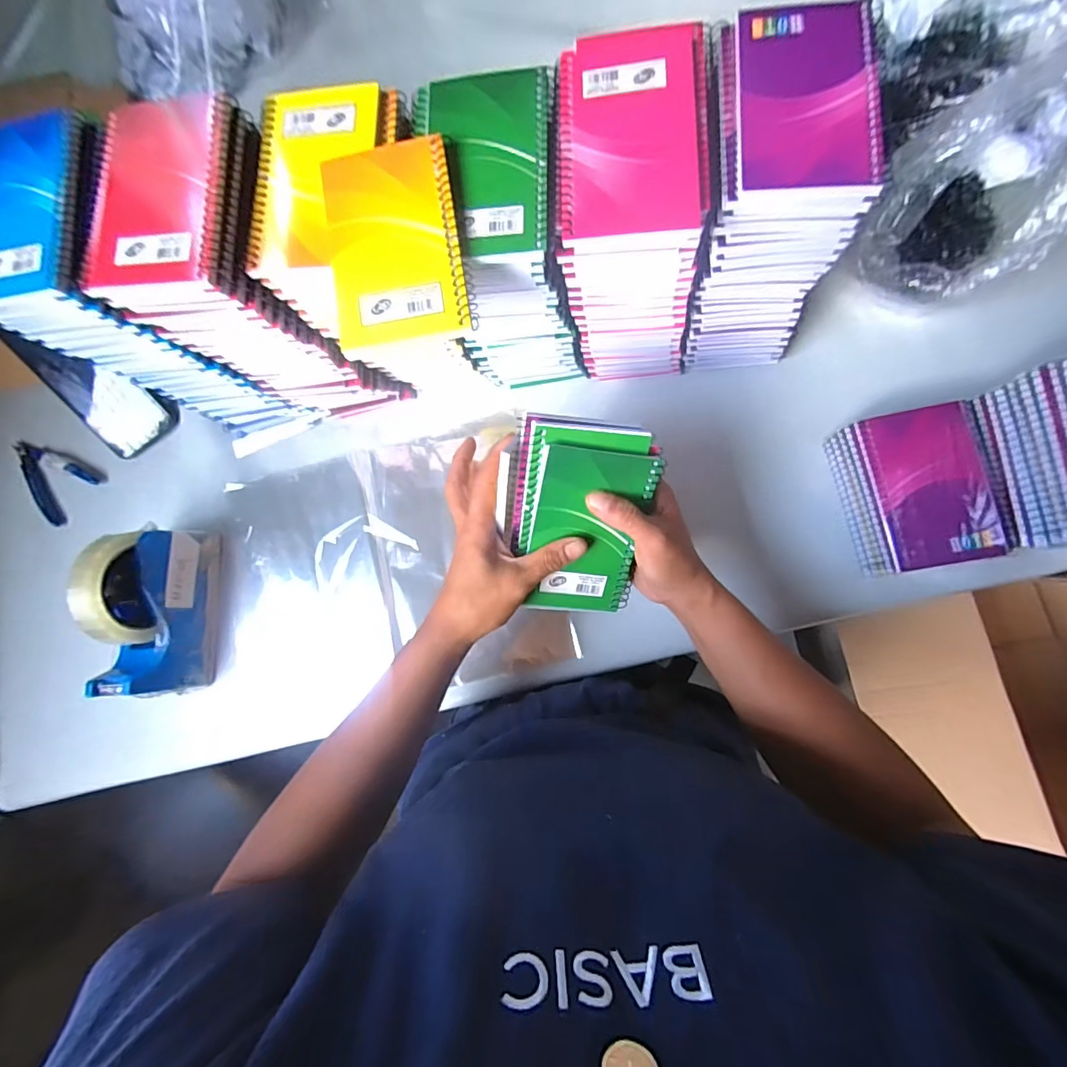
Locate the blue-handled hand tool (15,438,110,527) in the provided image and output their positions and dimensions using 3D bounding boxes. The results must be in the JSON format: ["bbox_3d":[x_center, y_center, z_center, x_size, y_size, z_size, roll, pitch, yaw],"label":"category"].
[{"bbox_3d":[-0.552,-0.072,0.550,0.076,0.012,0.108,-45,80,1],"label":"blue-handled hand tool"}]

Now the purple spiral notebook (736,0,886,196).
[{"bbox_3d":[0.167,-0.267,0.291,0.081,0.007,0.130,2,83,7],"label":"purple spiral notebook"}]

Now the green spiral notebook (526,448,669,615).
[{"bbox_3d":[0.040,0.004,0.351,0.081,0.006,0.132,5,119,-6],"label":"green spiral notebook"}]

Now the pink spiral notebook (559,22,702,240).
[{"bbox_3d":[0.058,-0.248,0.292,0.082,0.008,0.140,-1,83,6],"label":"pink spiral notebook"}]

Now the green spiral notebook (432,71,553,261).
[{"bbox_3d":[-0.028,-0.238,0.306,0.077,0.007,0.128,-1,83,6],"label":"green spiral notebook"}]

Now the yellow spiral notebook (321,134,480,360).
[{"bbox_3d":[-0.085,-0.179,0.296,0.081,0.013,0.124,-11,82,5],"label":"yellow spiral notebook"}]

